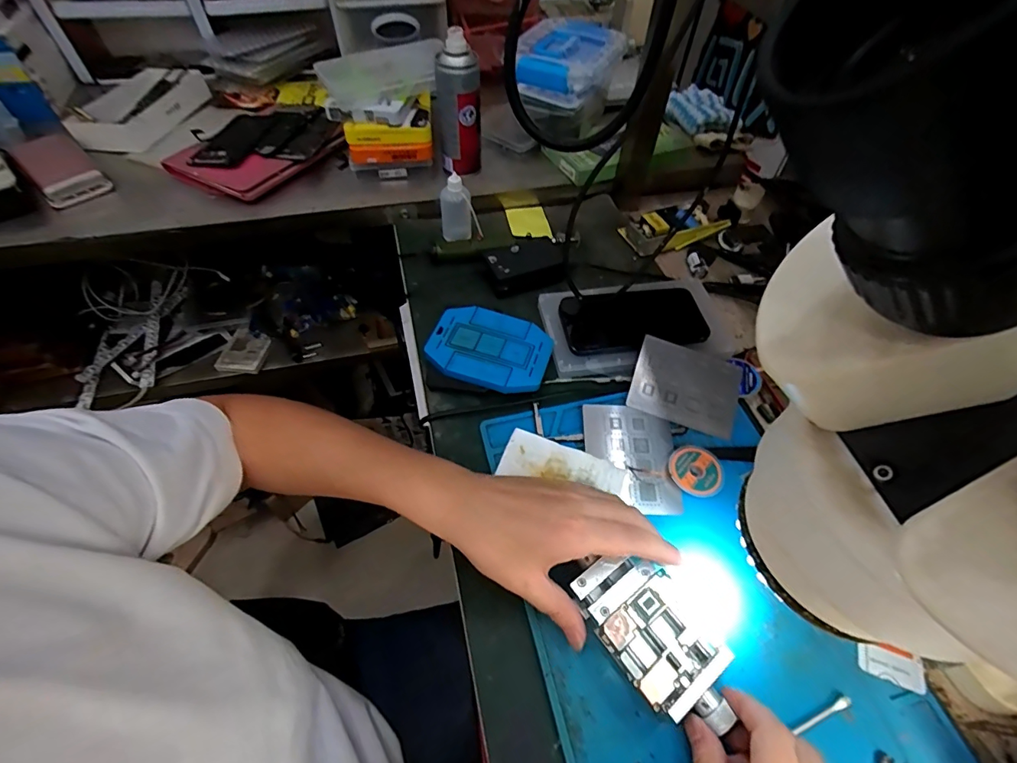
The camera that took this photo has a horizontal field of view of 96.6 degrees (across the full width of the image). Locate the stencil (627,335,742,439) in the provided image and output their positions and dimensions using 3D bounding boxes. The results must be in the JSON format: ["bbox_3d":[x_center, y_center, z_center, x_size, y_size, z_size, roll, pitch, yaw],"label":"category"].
[{"bbox_3d":[0.170,0.005,0.433,0.098,0.004,0.075,19,71,8],"label":"stencil"}]

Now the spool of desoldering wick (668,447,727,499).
[{"bbox_3d":[0.162,0.077,0.389,0.042,0.011,0.044,0,55,-1],"label":"spool of desoldering wick"}]

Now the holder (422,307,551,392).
[{"bbox_3d":[-0.018,-0.031,0.453,0.116,0.022,0.088,13,55,8],"label":"holder"}]

